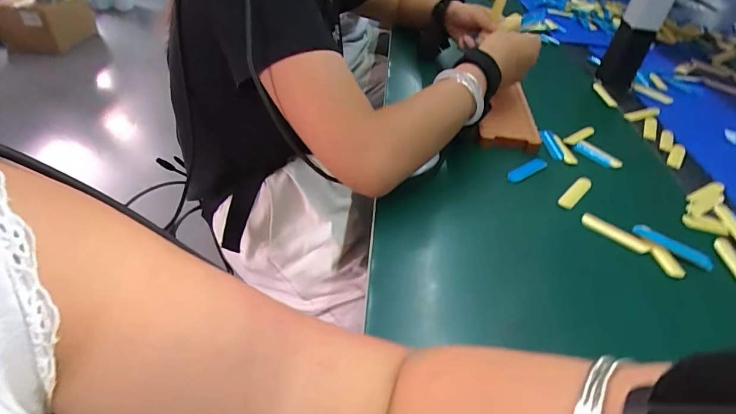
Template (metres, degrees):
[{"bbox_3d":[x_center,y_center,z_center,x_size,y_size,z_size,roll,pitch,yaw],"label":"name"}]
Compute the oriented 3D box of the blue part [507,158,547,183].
[{"bbox_3d":[0.181,-0.043,0.472,0.060,0.004,0.015,-21,47,-29],"label":"blue part"}]

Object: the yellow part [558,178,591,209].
[{"bbox_3d":[0.224,-0.016,0.448,0.016,0.005,0.064,33,47,28],"label":"yellow part"}]

